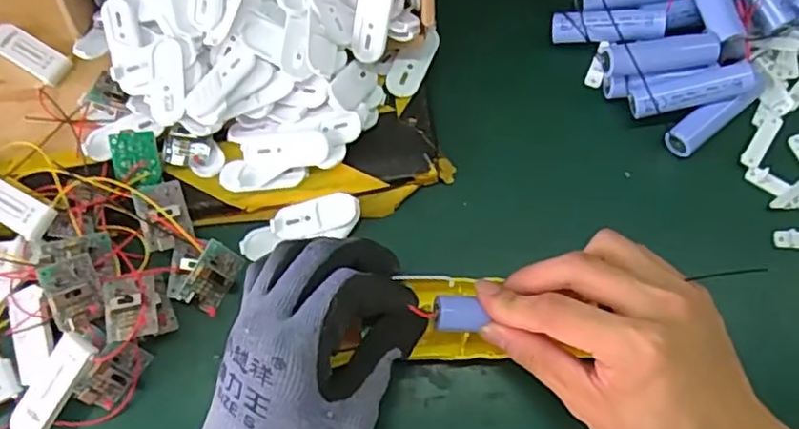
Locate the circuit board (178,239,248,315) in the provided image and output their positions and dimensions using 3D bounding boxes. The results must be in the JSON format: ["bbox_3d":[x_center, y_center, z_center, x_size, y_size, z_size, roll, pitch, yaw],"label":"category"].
[{"bbox_3d":[-0.103,0.035,0.362,0.025,0.009,0.038,40,68,-35],"label":"circuit board"}]

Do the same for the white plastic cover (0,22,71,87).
[{"bbox_3d":[-0.229,-0.101,0.403,0.056,0.004,0.021,32,78,9],"label":"white plastic cover"}]

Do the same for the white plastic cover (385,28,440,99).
[{"bbox_3d":[0.008,-0.091,0.387,0.020,0.005,0.045,24,77,7],"label":"white plastic cover"}]

